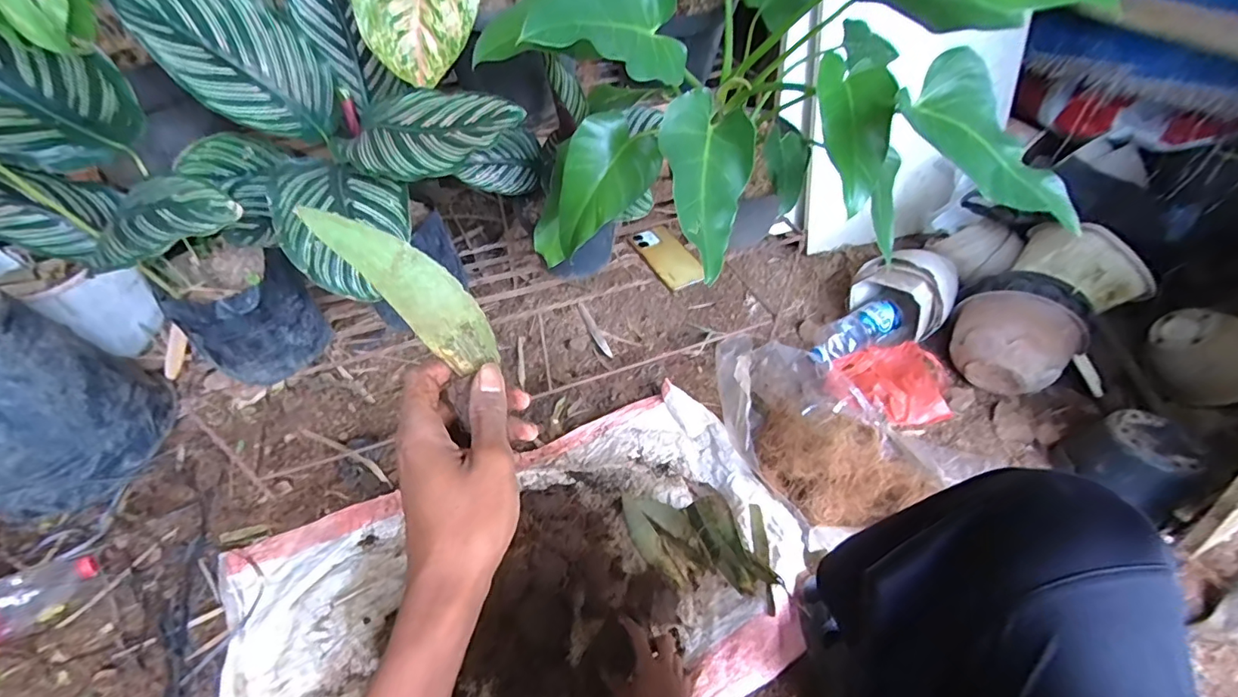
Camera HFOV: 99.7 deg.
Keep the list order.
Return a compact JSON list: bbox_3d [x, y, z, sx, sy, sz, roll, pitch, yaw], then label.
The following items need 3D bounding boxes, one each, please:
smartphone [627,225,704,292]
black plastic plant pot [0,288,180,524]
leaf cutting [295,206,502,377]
[{"bbox_3d":[0.079,-0.160,0.898,0.072,0.015,0.169,-31,52,0],"label":"smartphone"},{"bbox_3d":[-1.023,0.076,0.897,0.304,0.308,0.311,25,47,22],"label":"black plastic plant pot"},{"bbox_3d":[-0.120,-0.038,0.306,0.038,0.126,0.007,-43,18,-9],"label":"leaf cutting"}]

